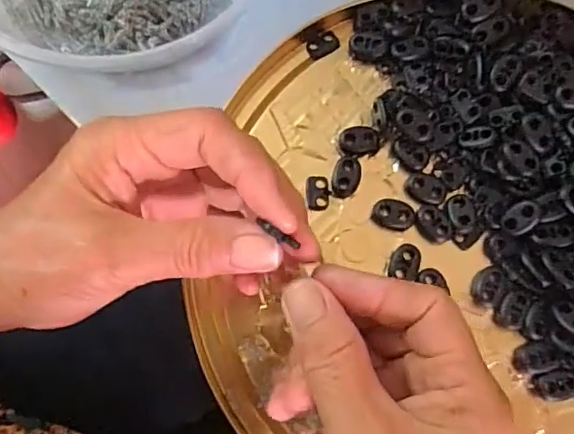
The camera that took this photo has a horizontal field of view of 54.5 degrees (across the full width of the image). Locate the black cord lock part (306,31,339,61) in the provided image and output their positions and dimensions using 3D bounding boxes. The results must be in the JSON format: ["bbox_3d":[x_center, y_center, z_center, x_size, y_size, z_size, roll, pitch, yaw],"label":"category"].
[{"bbox_3d":[0.021,-0.099,0.322,0.019,0.005,0.012,-26,79,-6],"label":"black cord lock part"}]

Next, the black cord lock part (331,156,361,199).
[{"bbox_3d":[0.032,-0.021,0.303,0.015,0.006,0.021,11,77,2],"label":"black cord lock part"}]

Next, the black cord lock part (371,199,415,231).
[{"bbox_3d":[0.057,-0.001,0.299,0.022,0.004,0.016,22,100,13],"label":"black cord lock part"}]

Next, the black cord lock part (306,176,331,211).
[{"bbox_3d":[0.017,-0.013,0.304,0.013,0.004,0.018,-3,77,-1],"label":"black cord lock part"}]

